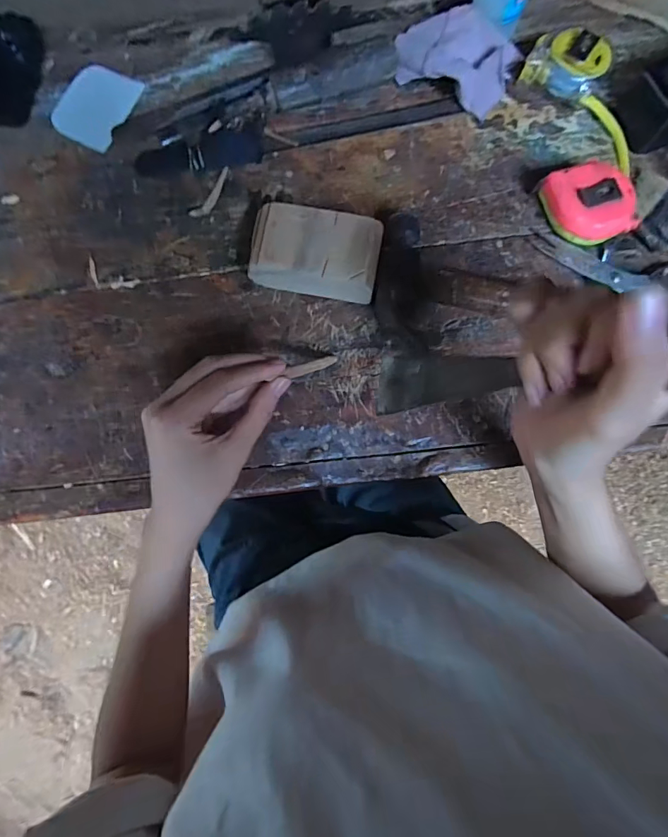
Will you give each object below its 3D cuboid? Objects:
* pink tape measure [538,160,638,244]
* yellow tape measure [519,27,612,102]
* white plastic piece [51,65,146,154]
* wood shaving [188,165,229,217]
[{"bbox_3d":[0.222,-0.186,0.379,0.060,0.028,0.068,-23,81,-6],"label":"pink tape measure"},{"bbox_3d":[0.216,-0.330,0.410,0.066,0.034,0.054,27,80,4],"label":"yellow tape measure"},{"bbox_3d":[-0.218,-0.289,0.405,0.056,0.009,0.080,23,80,3],"label":"white plastic piece"},{"bbox_3d":[-0.108,-0.201,0.393,0.014,0.004,0.056,33,80,5],"label":"wood shaving"}]

